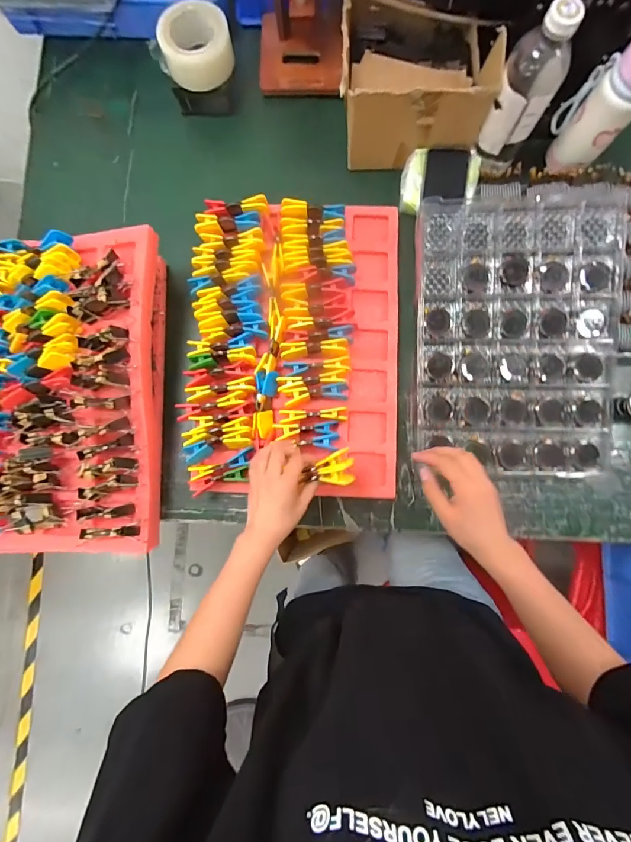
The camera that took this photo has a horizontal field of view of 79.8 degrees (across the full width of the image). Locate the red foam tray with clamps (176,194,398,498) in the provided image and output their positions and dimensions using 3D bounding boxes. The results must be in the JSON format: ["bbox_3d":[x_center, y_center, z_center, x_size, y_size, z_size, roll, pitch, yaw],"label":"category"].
[{"bbox_3d":[-0.037,-0.130,0.625,0.344,0.047,0.483,3,85,-2],"label":"red foam tray with clamps"}]

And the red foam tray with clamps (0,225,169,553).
[{"bbox_3d":[-0.419,-0.041,0.584,0.340,0.088,0.498,1,84,2],"label":"red foam tray with clamps"}]

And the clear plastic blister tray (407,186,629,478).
[{"bbox_3d":[0.317,-0.145,0.606,0.304,0.042,0.442,2,92,4],"label":"clear plastic blister tray"}]

